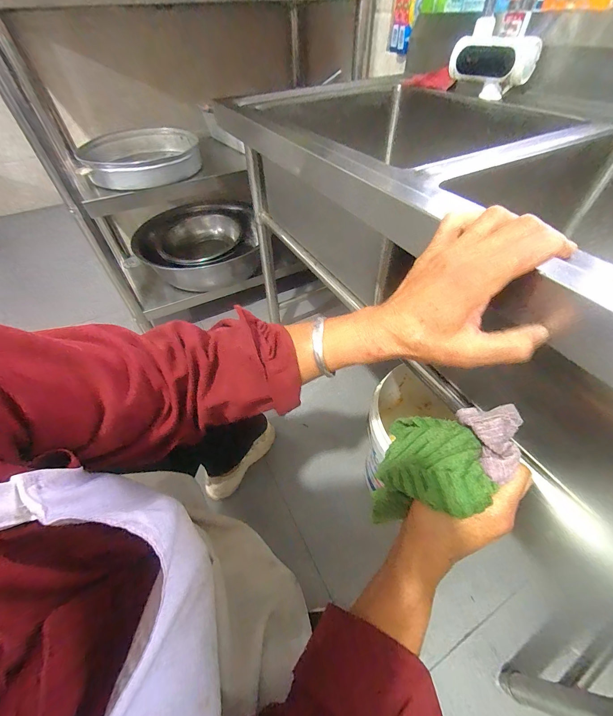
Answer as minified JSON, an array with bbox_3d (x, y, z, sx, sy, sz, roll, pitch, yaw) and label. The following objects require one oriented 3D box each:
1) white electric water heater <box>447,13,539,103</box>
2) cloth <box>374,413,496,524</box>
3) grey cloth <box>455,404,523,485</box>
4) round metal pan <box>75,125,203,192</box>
[{"bbox_3d":[0.368,-0.592,0.600,0.061,0.100,0.153,-31,55,-23],"label":"white electric water heater"},{"bbox_3d":[0.113,0.103,0.302,0.088,0.071,0.101,0,49,2],"label":"cloth"},{"bbox_3d":[0.172,0.070,0.271,0.046,0.029,0.061,-15,50,-11],"label":"grey cloth"},{"bbox_3d":[-0.524,-0.635,0.954,0.334,0.072,0.348,-19,51,-14],"label":"round metal pan"}]

